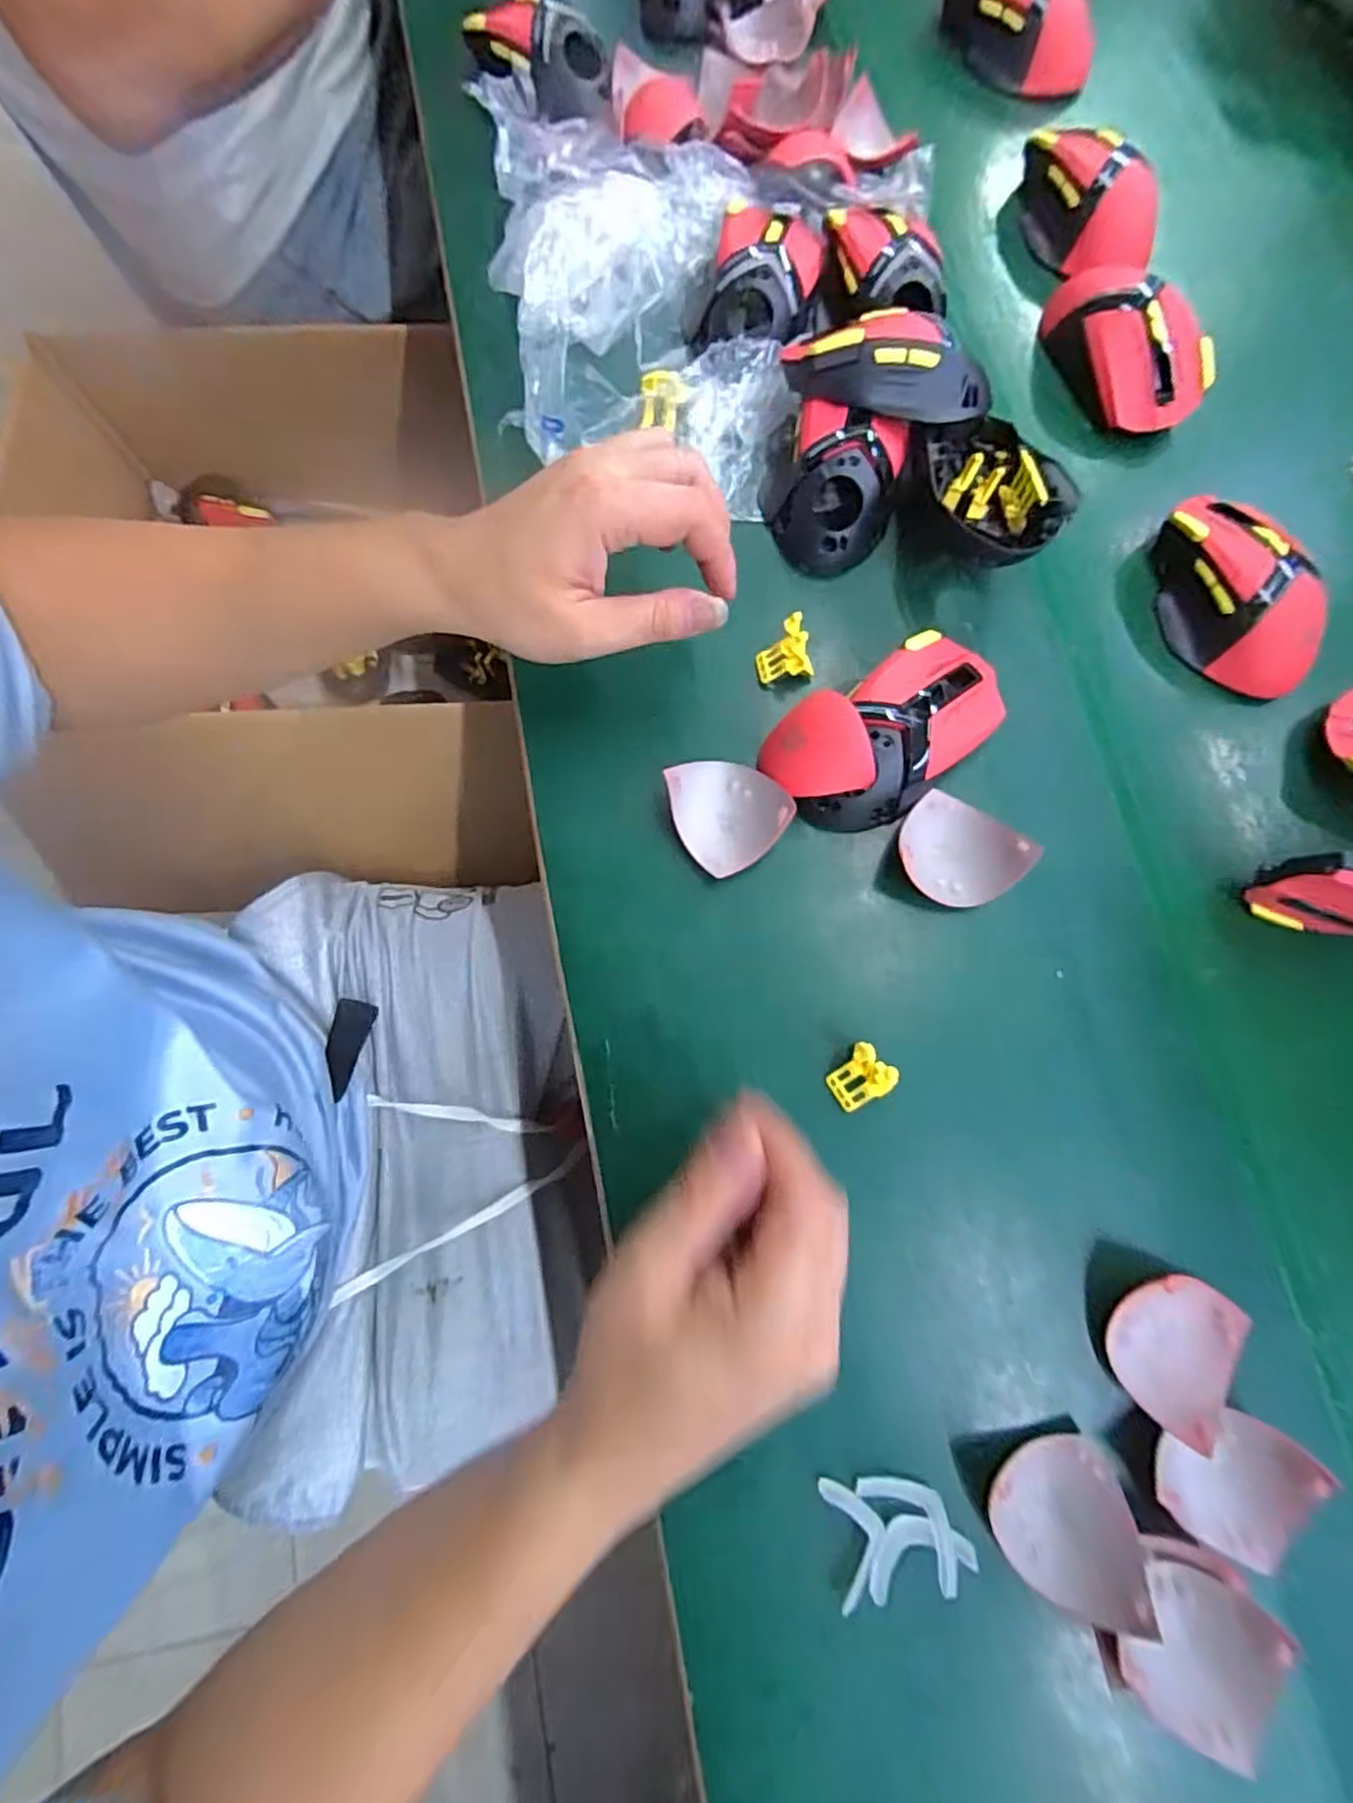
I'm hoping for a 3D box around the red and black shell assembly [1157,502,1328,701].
[{"bbox_3d":[0.309,-0.171,0.376,0.057,0.037,0.118,-20,79,-5],"label":"red and black shell assembly"}]

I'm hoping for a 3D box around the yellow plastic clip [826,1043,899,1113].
[{"bbox_3d":[0.085,0.083,0.317,0.025,0.034,0.026,-30,80,-7],"label":"yellow plastic clip"}]

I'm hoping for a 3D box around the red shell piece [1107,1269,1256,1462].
[{"bbox_3d":[0.215,0.193,0.295,0.048,0.028,0.060,34,80,7],"label":"red shell piece"}]

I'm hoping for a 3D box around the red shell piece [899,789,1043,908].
[{"bbox_3d":[0.142,-0.023,0.343,0.059,0.023,0.047,34,80,7],"label":"red shell piece"}]

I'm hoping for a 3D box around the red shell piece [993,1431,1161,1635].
[{"bbox_3d":[0.161,0.257,0.276,0.053,0.029,0.055,0,78,0],"label":"red shell piece"}]

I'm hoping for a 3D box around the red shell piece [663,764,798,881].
[{"bbox_3d":[0.025,-0.048,0.346,0.052,0.025,0.059,-37,81,-8],"label":"red shell piece"}]

